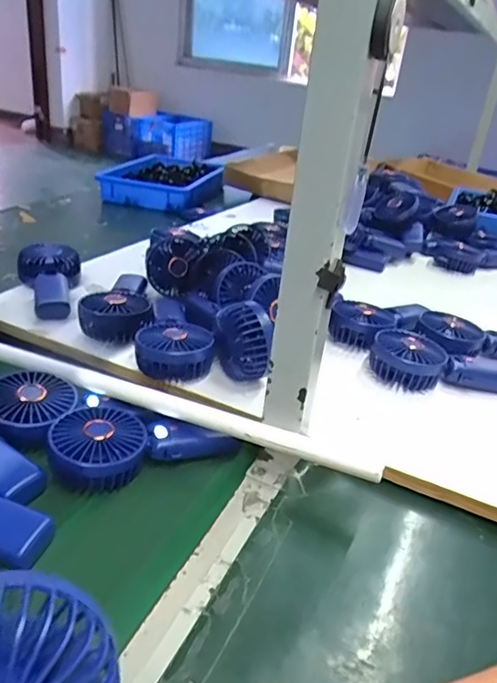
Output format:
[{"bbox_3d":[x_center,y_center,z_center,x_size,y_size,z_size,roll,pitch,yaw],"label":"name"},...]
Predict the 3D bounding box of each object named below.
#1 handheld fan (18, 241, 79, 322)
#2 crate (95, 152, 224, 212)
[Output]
[{"bbox_3d":[-0.277,-0.089,0.749,0.080,0.049,0.160,-3,31,-18],"label":"handheld fan"},{"bbox_3d":[-0.212,-0.428,1.460,0.275,0.077,0.357,12,29,9],"label":"crate"}]

